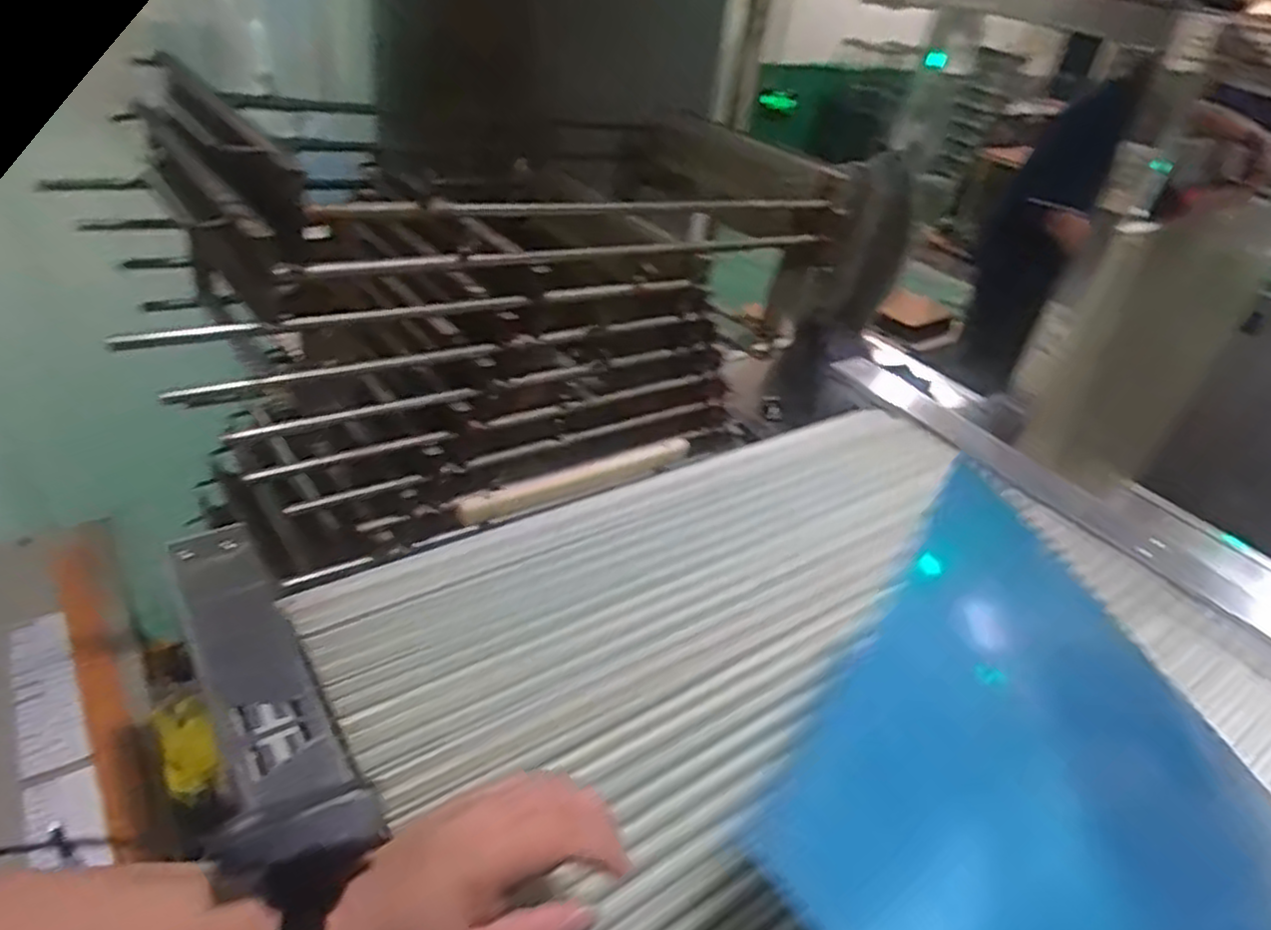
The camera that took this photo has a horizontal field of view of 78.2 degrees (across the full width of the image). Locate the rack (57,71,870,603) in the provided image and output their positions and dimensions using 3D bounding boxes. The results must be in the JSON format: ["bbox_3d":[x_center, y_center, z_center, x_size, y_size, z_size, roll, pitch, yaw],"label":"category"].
[{"bbox_3d":[-0.167,-0.215,0.999,0.817,0.400,0.475,-12,40,-27],"label":"rack"}]

